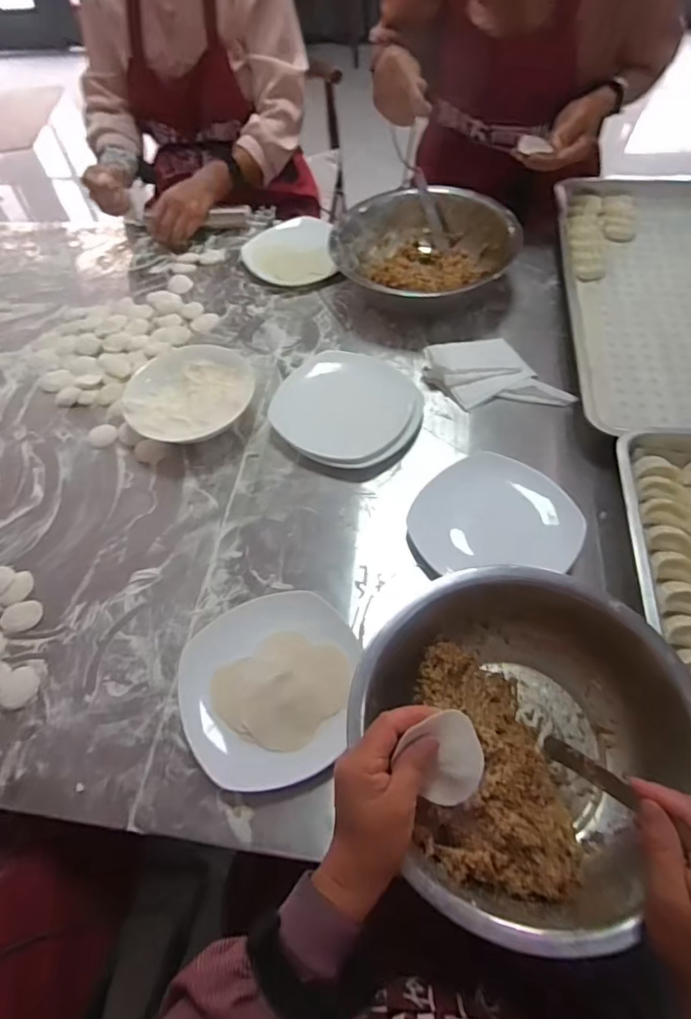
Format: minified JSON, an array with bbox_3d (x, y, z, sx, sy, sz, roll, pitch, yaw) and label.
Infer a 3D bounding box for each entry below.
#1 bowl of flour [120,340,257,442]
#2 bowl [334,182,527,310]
[{"bbox_3d":[-0.209,-0.157,0.752,0.166,0.052,0.165,-2,59,3],"label":"bowl of flour"},{"bbox_3d":[0.118,-0.402,0.859,0.261,0.078,0.236,-22,60,-9],"label":"bowl"}]

